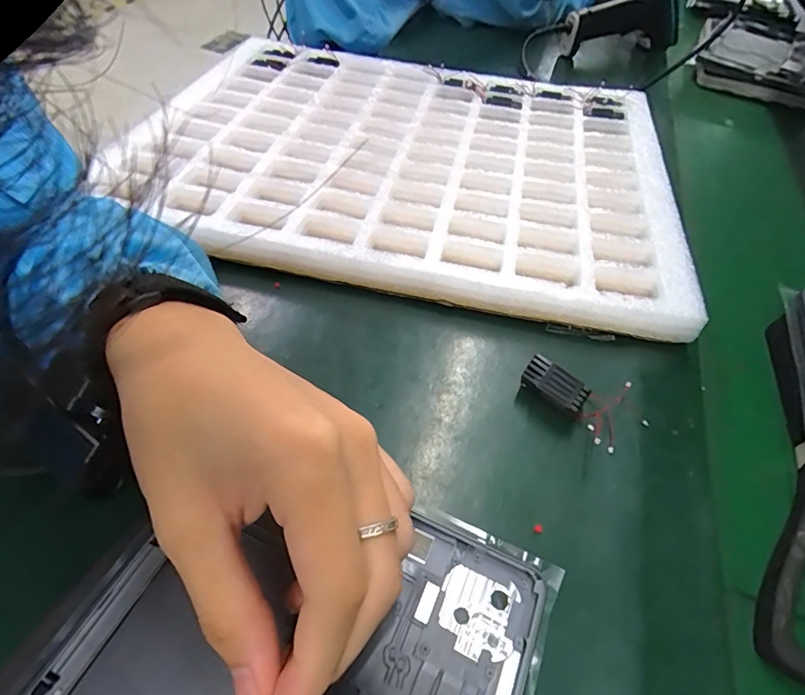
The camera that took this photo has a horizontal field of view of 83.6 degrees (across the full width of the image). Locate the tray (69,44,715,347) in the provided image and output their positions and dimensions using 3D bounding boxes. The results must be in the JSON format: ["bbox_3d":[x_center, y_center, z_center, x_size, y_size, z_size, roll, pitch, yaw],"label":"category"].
[{"bbox_3d":[0.007,-0.195,0.441,0.476,0.038,0.373,11,57,7],"label":"tray"}]

